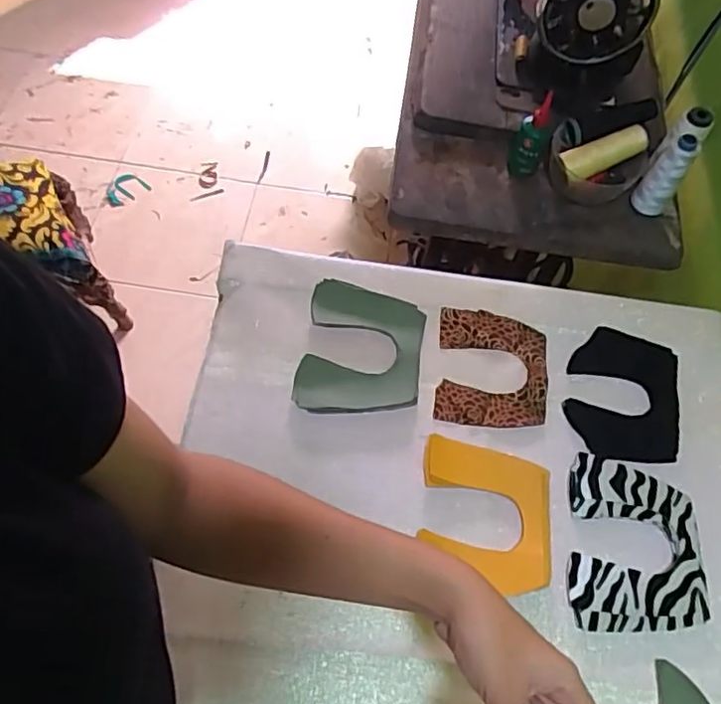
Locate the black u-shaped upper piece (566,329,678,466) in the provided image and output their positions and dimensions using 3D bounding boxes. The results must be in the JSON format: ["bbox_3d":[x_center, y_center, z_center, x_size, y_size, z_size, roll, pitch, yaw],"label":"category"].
[{"bbox_3d":[0.291,0.050,0.686,0.120,0.010,0.151,14,65,4],"label":"black u-shaped upper piece"}]

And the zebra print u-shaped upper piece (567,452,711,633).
[{"bbox_3d":[0.266,0.185,0.605,0.128,0.009,0.162,5,60,0],"label":"zebra print u-shaped upper piece"}]

